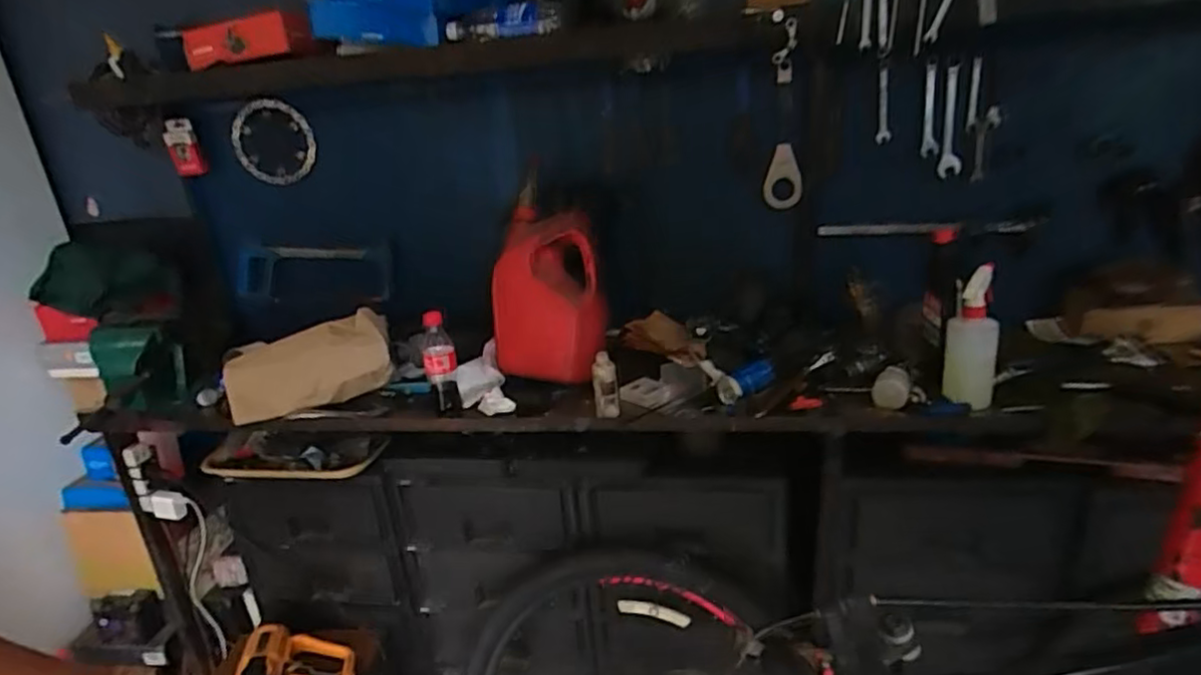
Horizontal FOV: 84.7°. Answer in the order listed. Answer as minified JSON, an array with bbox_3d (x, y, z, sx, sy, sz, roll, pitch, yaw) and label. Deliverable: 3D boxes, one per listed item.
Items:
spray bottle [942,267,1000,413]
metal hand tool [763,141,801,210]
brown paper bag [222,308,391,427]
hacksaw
[{"bbox_3d":[0.591,0.000,1.050,0.074,0.201,0.077,7,22,30],"label":"spray bottle"},{"bbox_3d":[0.359,-0.313,1.301,0.074,0.129,0.019,-3,19,2],"label":"metal hand tool"},{"bbox_3d":[-0.558,0.059,1.262,0.306,0.040,0.175,-22,60,-7],"label":"brown paper bag"},{"bbox_3d":[-0.650,-0.146,1.496,0.349,0.124,0.019,-1,-2,0],"label":"hacksaw"}]

